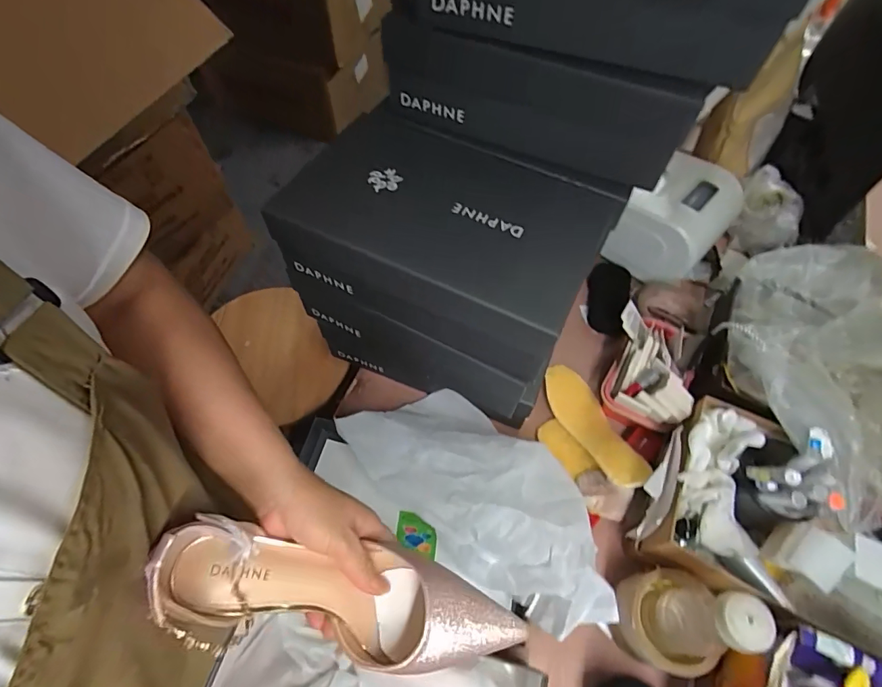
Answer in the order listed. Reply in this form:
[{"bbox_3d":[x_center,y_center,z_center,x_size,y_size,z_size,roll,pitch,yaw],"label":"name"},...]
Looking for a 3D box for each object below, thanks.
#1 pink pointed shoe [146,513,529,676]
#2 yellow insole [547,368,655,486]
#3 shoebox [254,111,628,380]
[{"bbox_3d":[-0.064,0.180,0.315,0.246,0.083,0.076,21,57,-18],"label":"pink pointed shoe"},{"bbox_3d":[0.197,0.104,0.590,0.071,0.041,0.199,-11,34,-8],"label":"yellow insole"},{"bbox_3d":[0.003,-0.108,0.474,0.296,0.095,0.184,25,62,14],"label":"shoebox"}]

